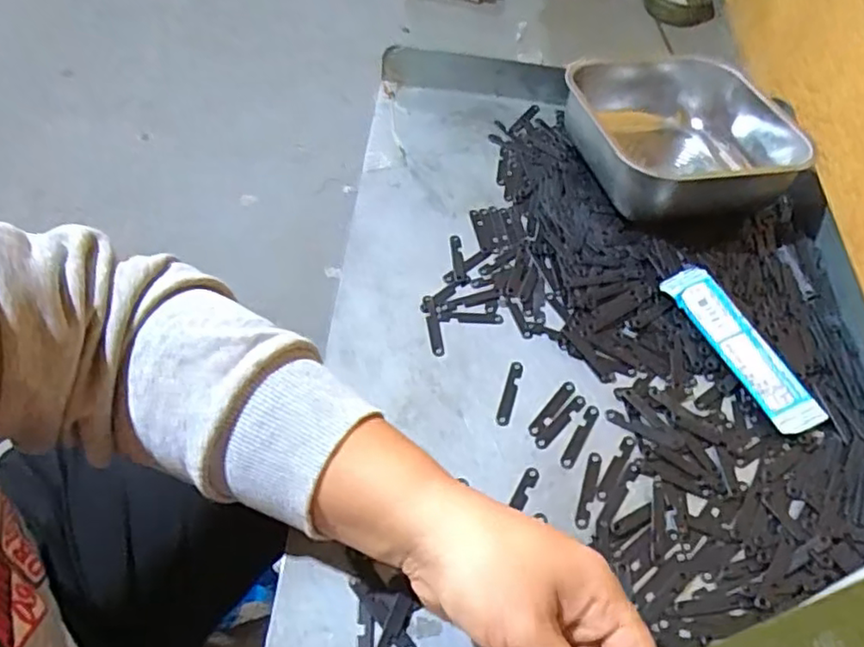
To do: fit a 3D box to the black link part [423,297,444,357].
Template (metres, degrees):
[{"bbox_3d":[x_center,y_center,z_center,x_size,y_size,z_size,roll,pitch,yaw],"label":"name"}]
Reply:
[{"bbox_3d":[0.001,0.002,0.475,0.009,0.005,0.049,-4,54,-10],"label":"black link part"}]

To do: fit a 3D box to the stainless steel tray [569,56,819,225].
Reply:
[{"bbox_3d":[0.225,-0.166,0.581,0.191,0.064,0.181,-5,54,-11],"label":"stainless steel tray"}]

